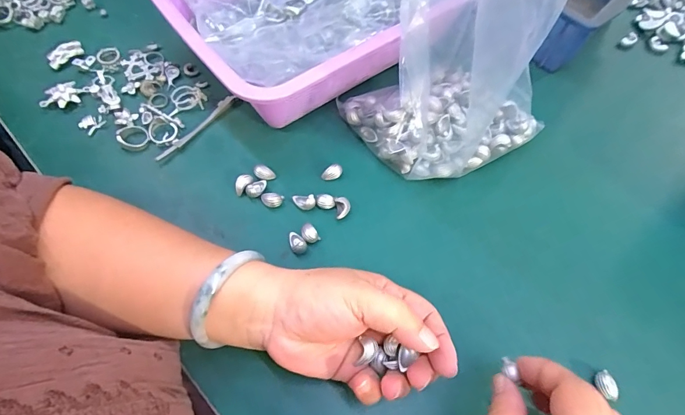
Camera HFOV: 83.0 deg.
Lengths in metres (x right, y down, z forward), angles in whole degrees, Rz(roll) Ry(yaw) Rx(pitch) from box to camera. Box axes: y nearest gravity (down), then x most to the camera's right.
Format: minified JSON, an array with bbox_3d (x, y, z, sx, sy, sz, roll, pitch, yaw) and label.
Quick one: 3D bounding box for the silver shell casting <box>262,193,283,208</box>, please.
[{"bbox_3d":[-0.062,-0.006,0.342,0.019,0.009,0.012,-2,62,-4],"label":"silver shell casting"}]

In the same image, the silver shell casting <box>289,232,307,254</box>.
[{"bbox_3d":[-0.038,0.029,0.324,0.013,0.011,0.020,-18,64,-12],"label":"silver shell casting"}]

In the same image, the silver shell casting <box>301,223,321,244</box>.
[{"bbox_3d":[-0.028,0.023,0.329,0.013,0.008,0.017,-25,66,-15],"label":"silver shell casting"}]

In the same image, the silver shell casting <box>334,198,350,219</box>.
[{"bbox_3d":[0.000,0.002,0.340,0.013,0.013,0.016,-6,62,-6],"label":"silver shell casting"}]

